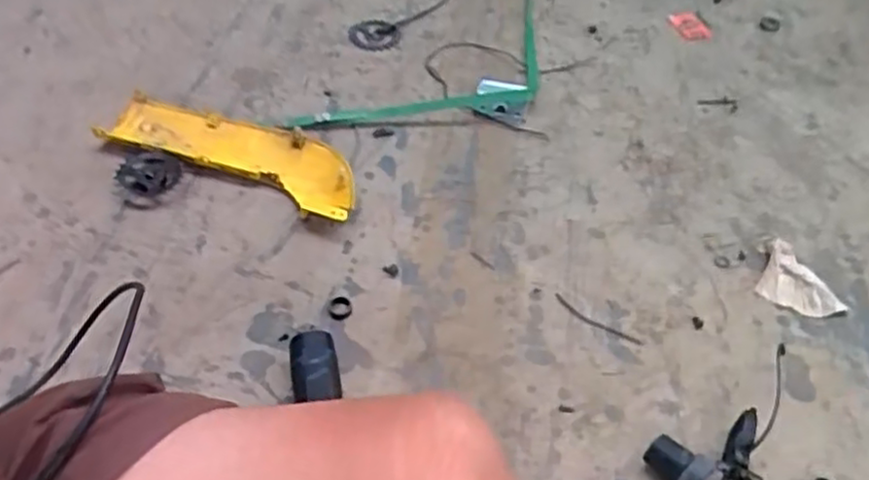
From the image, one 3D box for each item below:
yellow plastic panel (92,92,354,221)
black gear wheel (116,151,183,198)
[{"bbox_3d":[-0.263,-0.115,0.964,0.364,0.044,0.114,18,51,12],"label":"yellow plastic panel"},{"bbox_3d":[-0.369,-0.086,0.927,0.075,0.006,0.068,25,65,5],"label":"black gear wheel"}]

